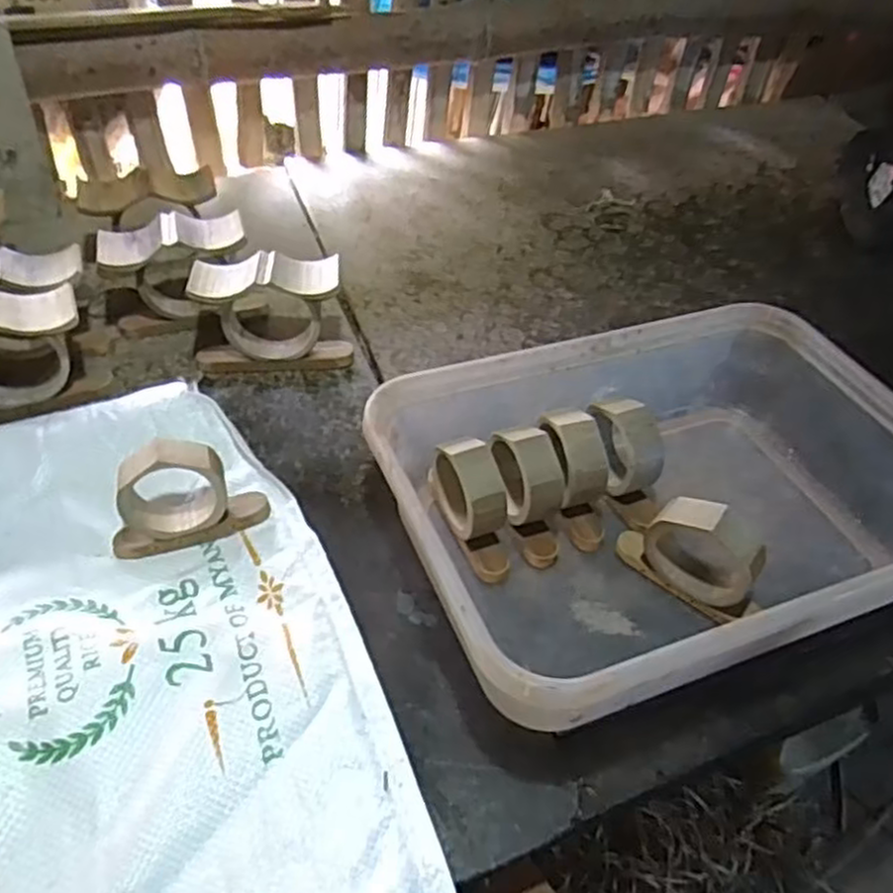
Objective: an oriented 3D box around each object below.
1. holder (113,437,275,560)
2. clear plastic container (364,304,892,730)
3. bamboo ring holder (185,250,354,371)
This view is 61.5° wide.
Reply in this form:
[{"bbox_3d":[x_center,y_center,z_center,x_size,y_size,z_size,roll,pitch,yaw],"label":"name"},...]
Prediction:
[{"bbox_3d":[-0.172,0.030,0.494,0.098,0.076,0.036,-5,46,-8],"label":"holder"},{"bbox_3d":[0.148,0.031,0.506,0.362,0.092,0.243,-15,48,-17],"label":"clear plastic container"},{"bbox_3d":[-0.147,-0.107,0.623,0.131,0.092,0.043,-2,45,-5],"label":"bamboo ring holder"}]

